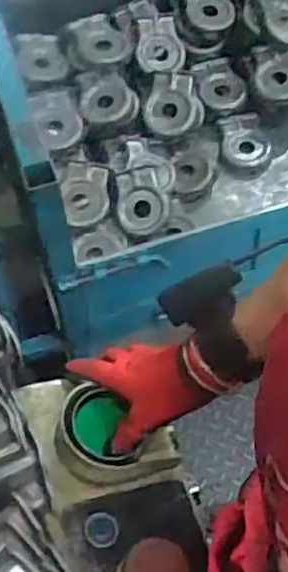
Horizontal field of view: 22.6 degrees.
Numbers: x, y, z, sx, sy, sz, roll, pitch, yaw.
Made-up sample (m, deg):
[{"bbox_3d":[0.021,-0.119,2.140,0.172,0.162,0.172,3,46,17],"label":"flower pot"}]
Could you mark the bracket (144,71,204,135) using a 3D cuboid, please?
[{"bbox_3d":[0.055,-0.327,1.302,0.113,0.107,0.045,-8,14,-17],"label":"bracket"}]

